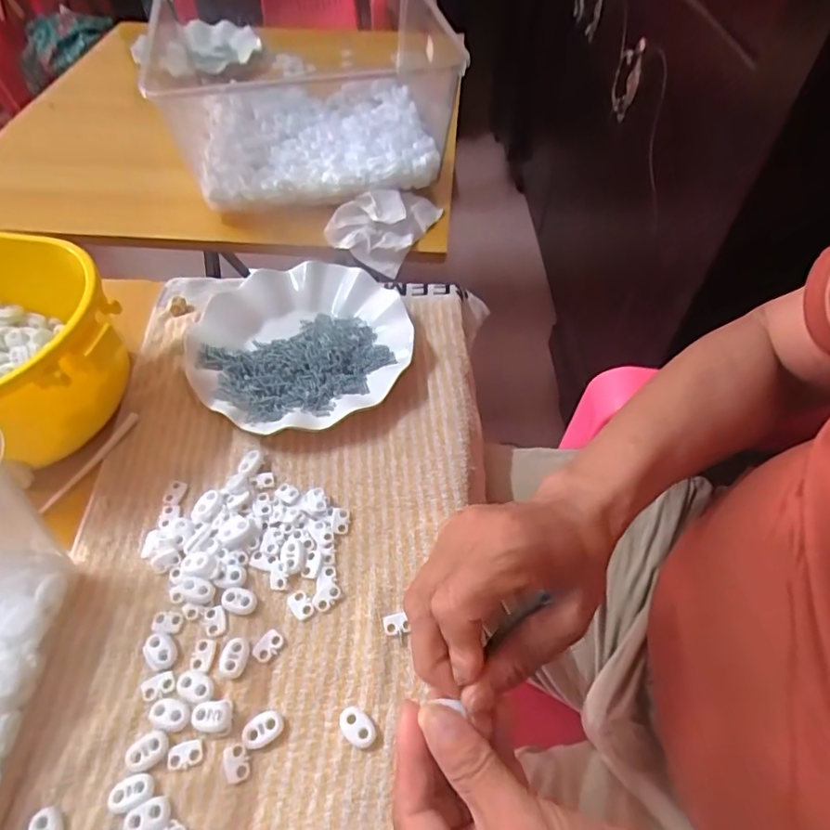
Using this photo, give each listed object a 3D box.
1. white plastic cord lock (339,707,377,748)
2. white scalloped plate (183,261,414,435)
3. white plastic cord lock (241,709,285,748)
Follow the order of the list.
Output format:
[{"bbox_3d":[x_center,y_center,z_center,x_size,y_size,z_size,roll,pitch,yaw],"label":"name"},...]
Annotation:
[{"bbox_3d":[-0.032,0.174,0.306,0.023,0.007,0.015,35,60,23],"label":"white plastic cord lock"},{"bbox_3d":[-0.097,-0.062,0.469,0.177,0.024,0.185,0,53,0],"label":"white scalloped plate"},{"bbox_3d":[-0.084,0.175,0.305,0.022,0.007,0.014,-27,57,-19],"label":"white plastic cord lock"}]

